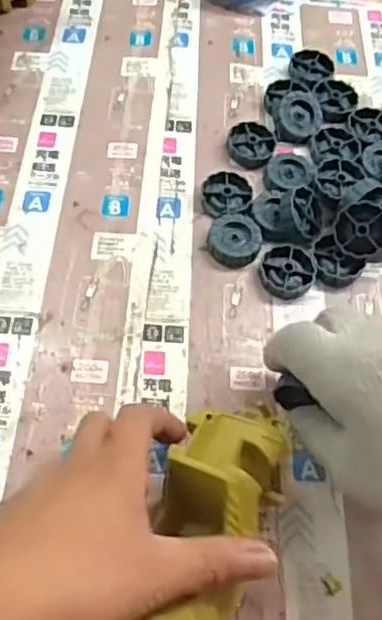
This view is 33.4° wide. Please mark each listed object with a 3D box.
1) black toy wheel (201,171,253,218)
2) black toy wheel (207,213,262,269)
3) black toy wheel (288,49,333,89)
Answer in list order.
[{"bbox_3d":[0.027,-0.086,0.478,0.036,0.011,0.038,1,61,-3],"label":"black toy wheel"},{"bbox_3d":[0.031,-0.051,0.456,0.037,0.014,0.040,1,61,-3],"label":"black toy wheel"},{"bbox_3d":[0.103,-0.210,0.556,0.037,0.016,0.034,1,61,-3],"label":"black toy wheel"}]

